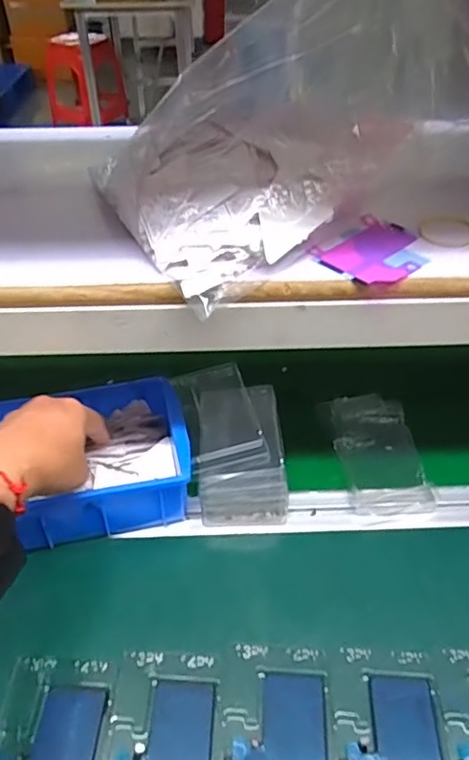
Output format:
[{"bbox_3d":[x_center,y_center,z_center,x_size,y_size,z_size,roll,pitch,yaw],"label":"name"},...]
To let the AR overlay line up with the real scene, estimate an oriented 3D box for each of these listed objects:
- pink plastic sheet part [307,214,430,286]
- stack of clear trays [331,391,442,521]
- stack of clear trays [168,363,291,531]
[{"bbox_3d":[0.101,-0.091,0.398,0.081,0.005,0.064,-34,52,-31],"label":"pink plastic sheet part"},{"bbox_3d":[0.139,0.070,0.543,0.079,0.031,0.129,-3,42,-4],"label":"stack of clear trays"},{"bbox_3d":[0.000,0.057,0.528,0.093,0.058,0.148,-6,42,-8],"label":"stack of clear trays"}]

